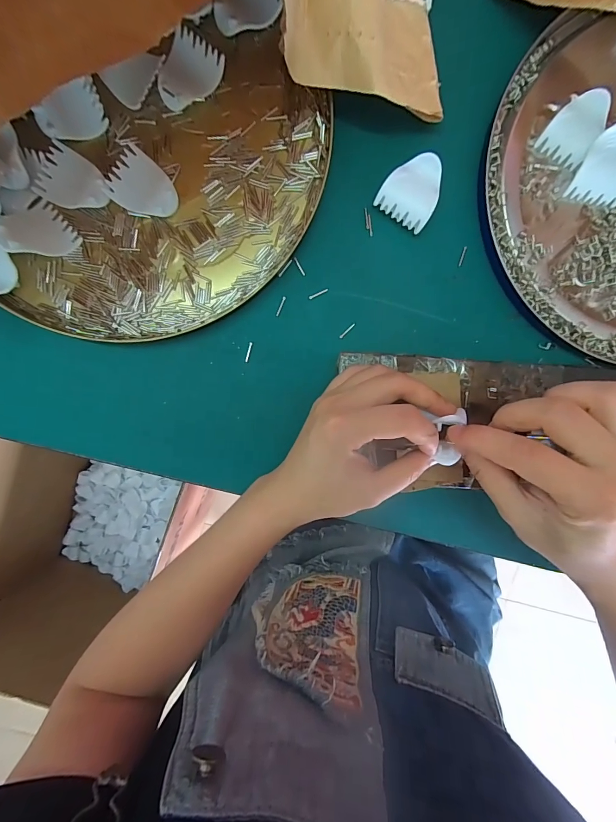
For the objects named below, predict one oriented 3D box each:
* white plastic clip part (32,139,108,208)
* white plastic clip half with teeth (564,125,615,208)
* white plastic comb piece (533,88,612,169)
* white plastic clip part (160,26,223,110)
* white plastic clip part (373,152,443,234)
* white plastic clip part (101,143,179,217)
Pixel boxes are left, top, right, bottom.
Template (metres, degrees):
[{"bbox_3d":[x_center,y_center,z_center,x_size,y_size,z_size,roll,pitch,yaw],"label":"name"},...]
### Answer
[{"bbox_3d":[-0.170,-0.167,0.263,0.050,0.004,0.040,26,97,-2],"label":"white plastic clip part"},{"bbox_3d":[0.209,-0.171,0.251,0.037,0.016,0.042,12,97,0],"label":"white plastic clip half with teeth"},{"bbox_3d":[0.189,-0.201,0.253,0.032,0.010,0.046,31,96,-3],"label":"white plastic comb piece"},{"bbox_3d":[-0.083,-0.239,0.258,0.035,0.010,0.046,26,97,-2],"label":"white plastic clip part"},{"bbox_3d":[0.077,-0.160,0.259,0.040,0.010,0.045,31,96,-3],"label":"white plastic clip part"},{"bbox_3d":[-0.119,-0.163,0.264,0.048,0.008,0.040,34,96,-3],"label":"white plastic clip part"}]

